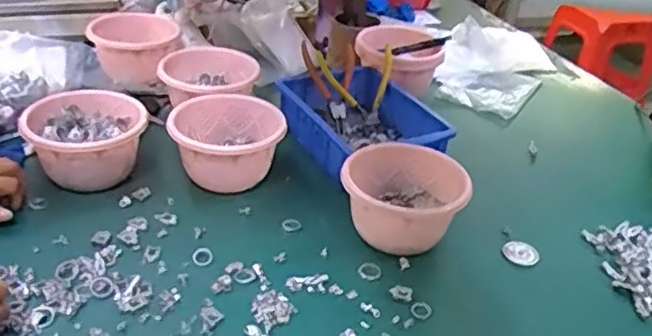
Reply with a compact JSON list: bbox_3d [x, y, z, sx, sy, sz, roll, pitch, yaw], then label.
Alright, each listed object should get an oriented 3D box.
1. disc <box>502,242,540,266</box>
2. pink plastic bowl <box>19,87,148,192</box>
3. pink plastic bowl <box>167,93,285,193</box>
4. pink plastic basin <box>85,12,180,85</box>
[{"bbox_3d":[0.239,0.105,0.801,0.044,0.008,0.037,16,34,16],"label":"disc"},{"bbox_3d":[-0.308,-0.030,0.847,0.146,0.089,0.134,4,33,-2],"label":"pink plastic bowl"},{"bbox_3d":[-0.131,-0.030,0.876,0.146,0.089,0.132,4,33,-1],"label":"pink plastic bowl"},{"bbox_3d":[-0.318,-0.194,1.084,0.143,0.081,0.140,-1,33,-9],"label":"pink plastic basin"}]

